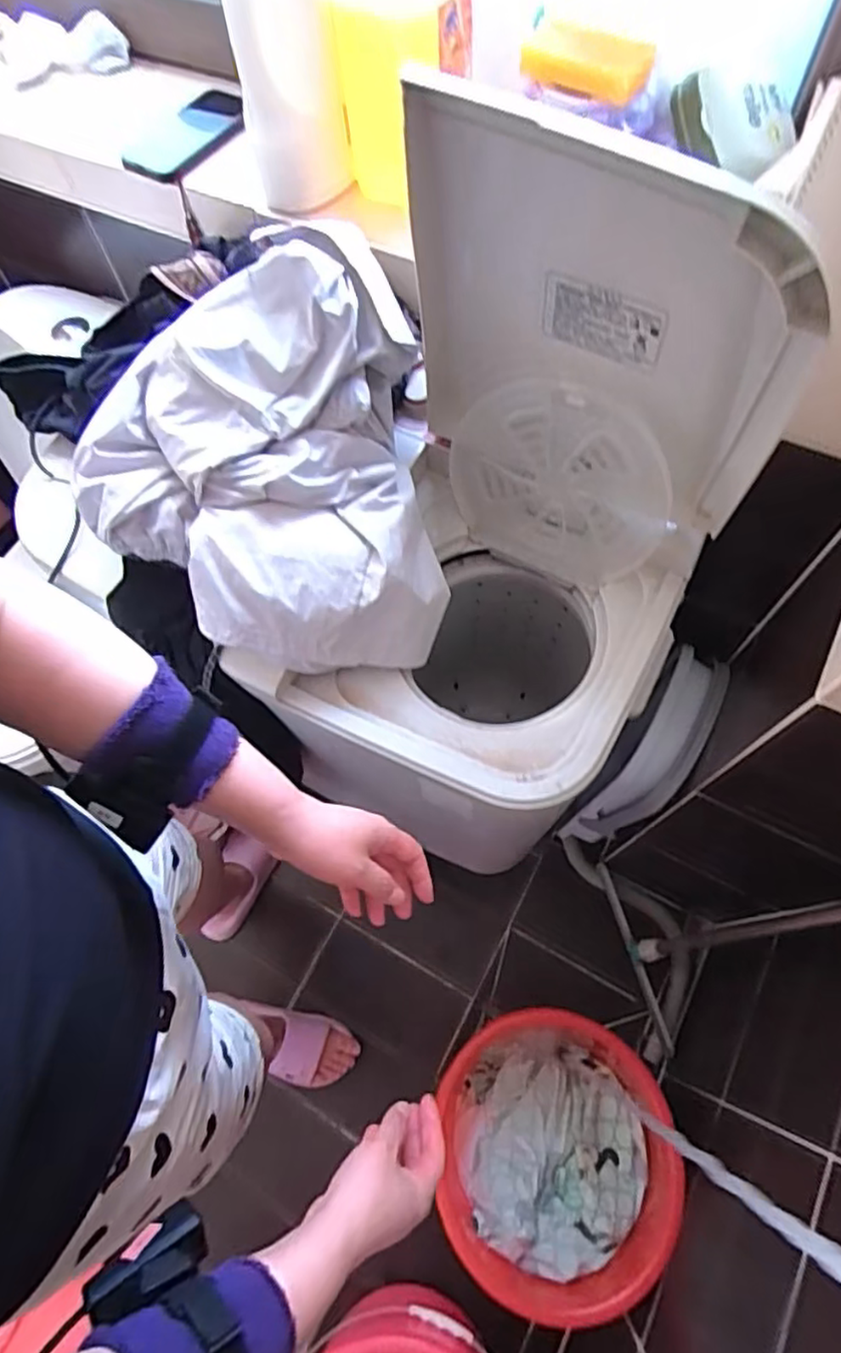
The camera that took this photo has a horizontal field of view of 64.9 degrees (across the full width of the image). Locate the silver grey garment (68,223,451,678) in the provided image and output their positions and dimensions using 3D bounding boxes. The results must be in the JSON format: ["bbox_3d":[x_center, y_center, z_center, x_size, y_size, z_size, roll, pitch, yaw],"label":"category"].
[{"bbox_3d":[-0.151,-0.186,0.618,0.312,0.225,0.309,-9,66,-2],"label":"silver grey garment"}]

